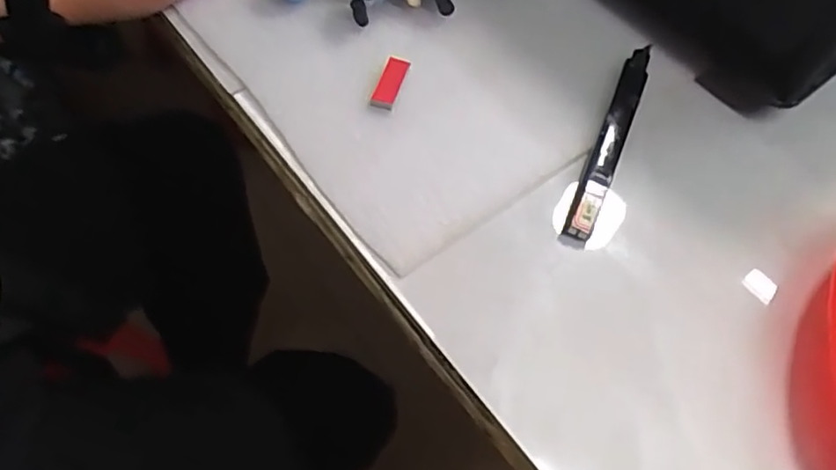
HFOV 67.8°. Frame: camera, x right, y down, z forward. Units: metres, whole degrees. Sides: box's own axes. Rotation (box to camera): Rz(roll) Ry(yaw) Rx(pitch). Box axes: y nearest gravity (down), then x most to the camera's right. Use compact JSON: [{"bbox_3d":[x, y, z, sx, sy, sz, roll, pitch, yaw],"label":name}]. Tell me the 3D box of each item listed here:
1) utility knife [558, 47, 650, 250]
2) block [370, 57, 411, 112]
[{"bbox_3d":[0.106,-0.052,0.343,0.016,0.011,0.138,23,62,8],"label":"utility knife"},{"bbox_3d":[-0.015,-0.086,0.352,0.014,0.008,0.037,17,61,5],"label":"block"}]

